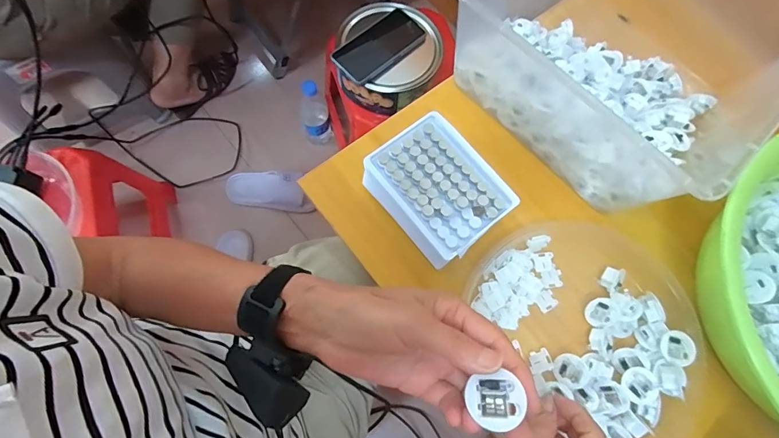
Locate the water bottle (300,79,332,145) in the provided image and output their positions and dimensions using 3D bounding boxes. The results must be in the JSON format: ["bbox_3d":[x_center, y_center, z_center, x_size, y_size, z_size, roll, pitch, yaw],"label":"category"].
[{"bbox_3d":[-0.170,-0.238,0.914,0.062,0.206,0.065,-9,74,-5],"label":"water bottle"}]

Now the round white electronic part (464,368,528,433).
[{"bbox_3d":[0.060,0.102,0.227,0.026,0.006,0.028,-35,64,16],"label":"round white electronic part"}]

